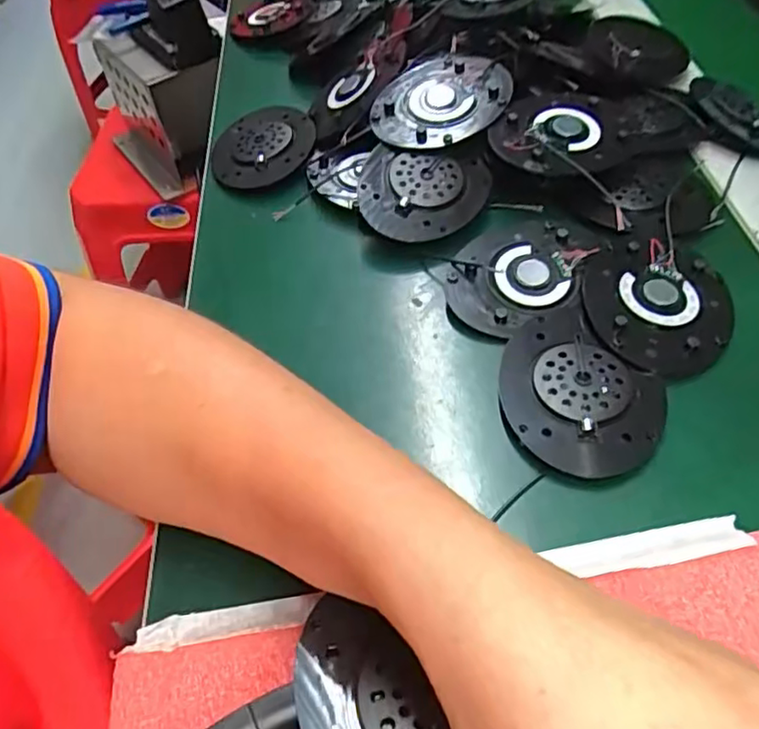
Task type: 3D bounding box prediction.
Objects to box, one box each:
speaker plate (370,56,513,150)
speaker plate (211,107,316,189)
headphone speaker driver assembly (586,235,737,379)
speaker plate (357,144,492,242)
[{"bbox_3d":[0.037,-0.157,0.372,0.071,0.012,0.074,-3,52,4],"label":"speaker plate"},{"bbox_3d":[-0.075,-0.144,0.413,0.064,0.016,0.075,-4,52,3],"label":"speaker plate"},{"bbox_3d":[0.131,-0.029,0.297,0.065,0.007,0.079,9,54,13],"label":"headphone speaker driver assembly"},{"bbox_3d":[0.025,-0.094,0.348,0.069,0.012,0.057,1,74,0],"label":"speaker plate"}]

